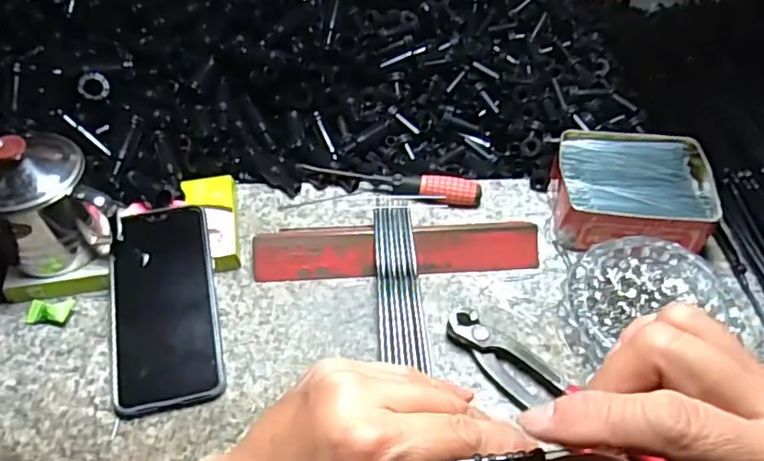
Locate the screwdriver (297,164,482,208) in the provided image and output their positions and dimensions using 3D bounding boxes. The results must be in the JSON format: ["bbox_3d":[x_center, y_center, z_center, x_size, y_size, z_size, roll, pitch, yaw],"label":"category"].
[{"bbox_3d":[0.008,-0.042,0.541,0.161,0.020,0.025,9,51,7],"label":"screwdriver"}]

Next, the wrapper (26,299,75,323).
[{"bbox_3d":[-0.254,0.062,0.461,0.033,0.008,0.021,4,51,3],"label":"wrapper"}]

